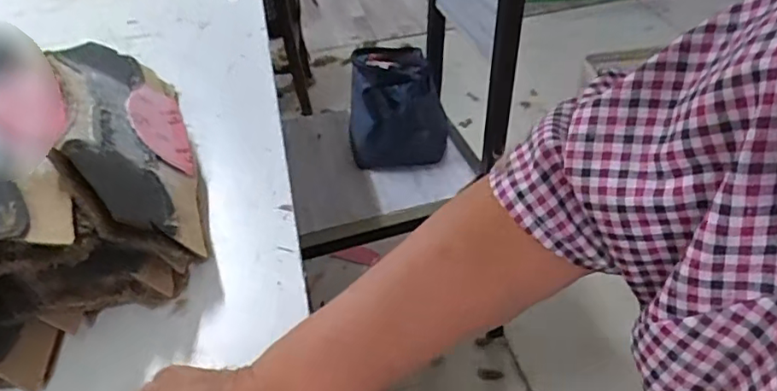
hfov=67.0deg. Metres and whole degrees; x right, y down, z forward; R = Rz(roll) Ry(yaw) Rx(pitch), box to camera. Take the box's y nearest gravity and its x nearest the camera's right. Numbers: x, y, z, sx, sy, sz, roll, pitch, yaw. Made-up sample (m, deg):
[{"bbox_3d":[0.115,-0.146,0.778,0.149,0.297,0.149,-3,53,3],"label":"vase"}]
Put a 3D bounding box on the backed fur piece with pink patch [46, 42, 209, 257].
[{"bbox_3d":[-0.238,-0.063,0.541,0.025,0.120,0.325,-51,40,15],"label":"backed fur piece with pink patch"}]

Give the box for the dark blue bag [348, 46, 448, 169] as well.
[{"bbox_3d":[0.013,-0.159,1.065,0.172,0.154,0.183,-6,37,-1],"label":"dark blue bag"}]

